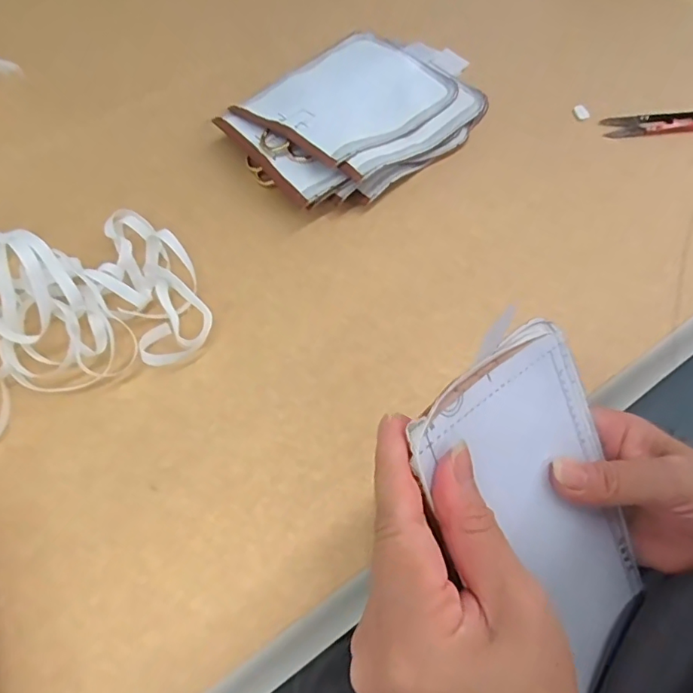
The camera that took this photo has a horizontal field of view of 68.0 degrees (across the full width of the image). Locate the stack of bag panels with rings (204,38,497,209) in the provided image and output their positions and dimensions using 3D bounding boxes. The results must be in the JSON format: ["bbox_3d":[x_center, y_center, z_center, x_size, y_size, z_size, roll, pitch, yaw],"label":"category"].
[{"bbox_3d":[0.016,-0.222,0.467,0.243,0.039,0.163,-38,73,-18],"label":"stack of bag panels with rings"}]

